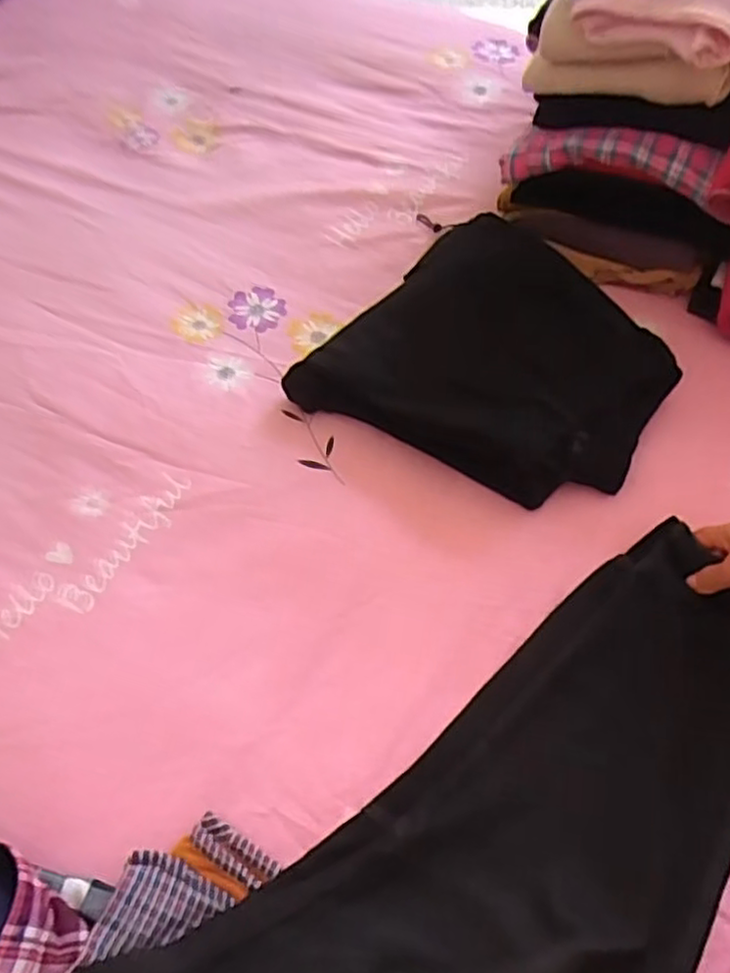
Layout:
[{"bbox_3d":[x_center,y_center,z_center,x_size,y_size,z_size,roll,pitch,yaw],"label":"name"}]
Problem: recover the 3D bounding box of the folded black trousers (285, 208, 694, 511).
[{"bbox_3d":[0.149,-0.146,0.743,0.338,0.074,0.310,29,68,15],"label":"folded black trousers"}]

